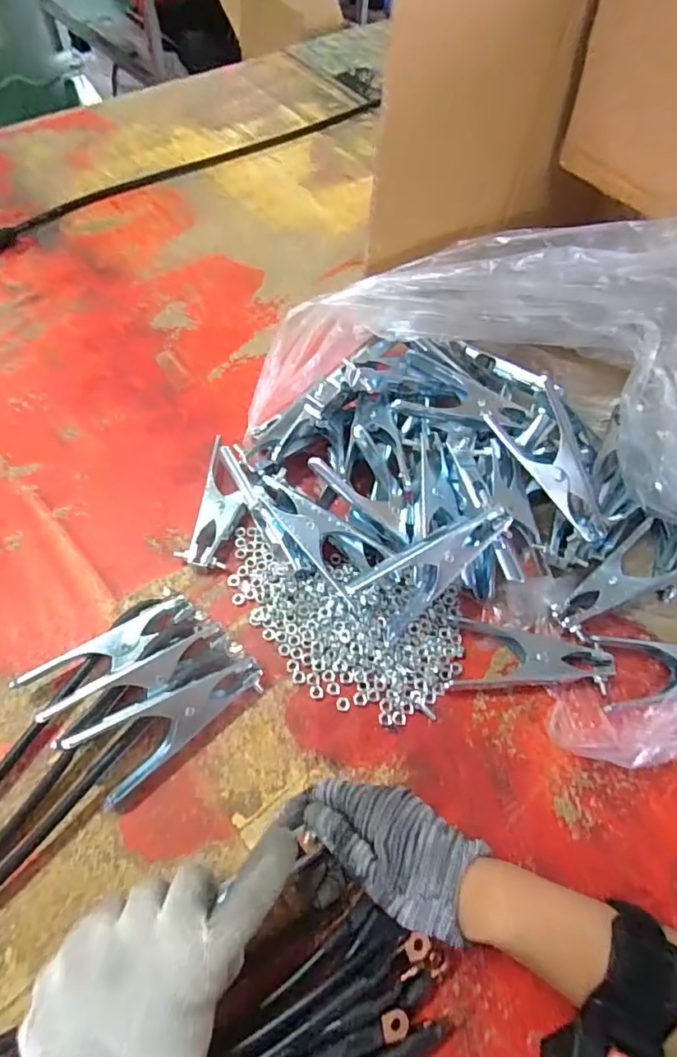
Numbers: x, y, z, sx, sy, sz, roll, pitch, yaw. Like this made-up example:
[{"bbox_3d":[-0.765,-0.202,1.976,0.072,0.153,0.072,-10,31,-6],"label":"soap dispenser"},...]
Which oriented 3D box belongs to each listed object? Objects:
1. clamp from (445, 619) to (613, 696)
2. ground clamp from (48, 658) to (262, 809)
[{"bbox_3d":[0.158,0.101,0.430,0.127,0.021,0.054,3,61,-1],"label":"clamp"},{"bbox_3d":[-0.129,0.134,0.395,0.141,0.034,0.062,-36,68,-19],"label":"ground clamp"}]

